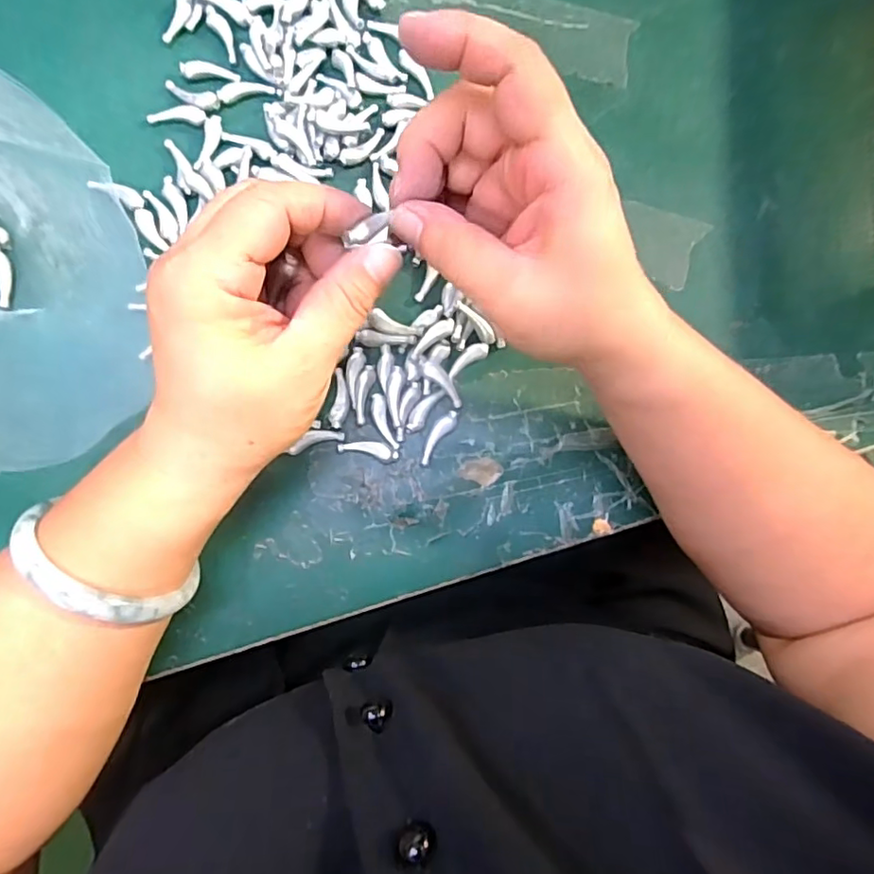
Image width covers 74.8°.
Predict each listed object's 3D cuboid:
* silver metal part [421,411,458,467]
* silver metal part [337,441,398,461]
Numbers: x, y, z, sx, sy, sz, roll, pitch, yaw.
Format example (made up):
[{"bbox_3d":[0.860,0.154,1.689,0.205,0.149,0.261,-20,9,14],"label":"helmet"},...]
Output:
[{"bbox_3d":[0.000,0.000,0.289,0.009,0.004,0.031,35,81,0],"label":"silver metal part"},{"bbox_3d":[-0.034,0.006,0.285,0.029,0.004,0.008,10,82,-4],"label":"silver metal part"}]

